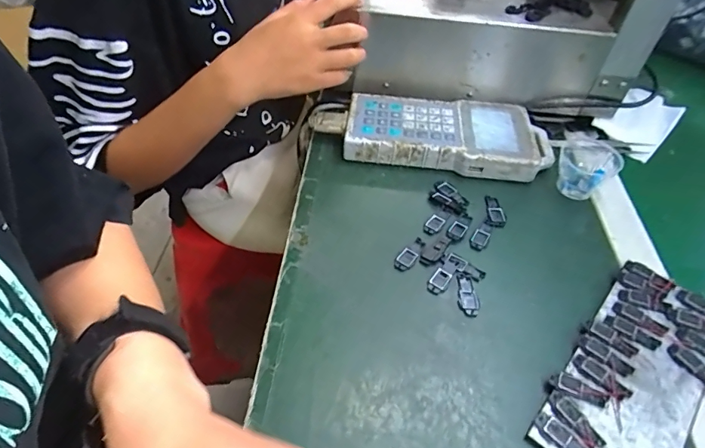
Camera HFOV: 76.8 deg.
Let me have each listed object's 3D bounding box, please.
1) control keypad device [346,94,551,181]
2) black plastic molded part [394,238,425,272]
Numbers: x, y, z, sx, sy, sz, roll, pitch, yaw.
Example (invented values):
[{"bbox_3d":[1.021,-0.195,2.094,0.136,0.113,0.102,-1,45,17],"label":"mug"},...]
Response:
[{"bbox_3d":[0.107,-0.100,0.500,0.226,0.035,0.106,8,48,2],"label":"control keypad device"},{"bbox_3d":[0.051,0.026,0.395,0.016,0.004,0.040,25,51,21],"label":"black plastic molded part"}]

